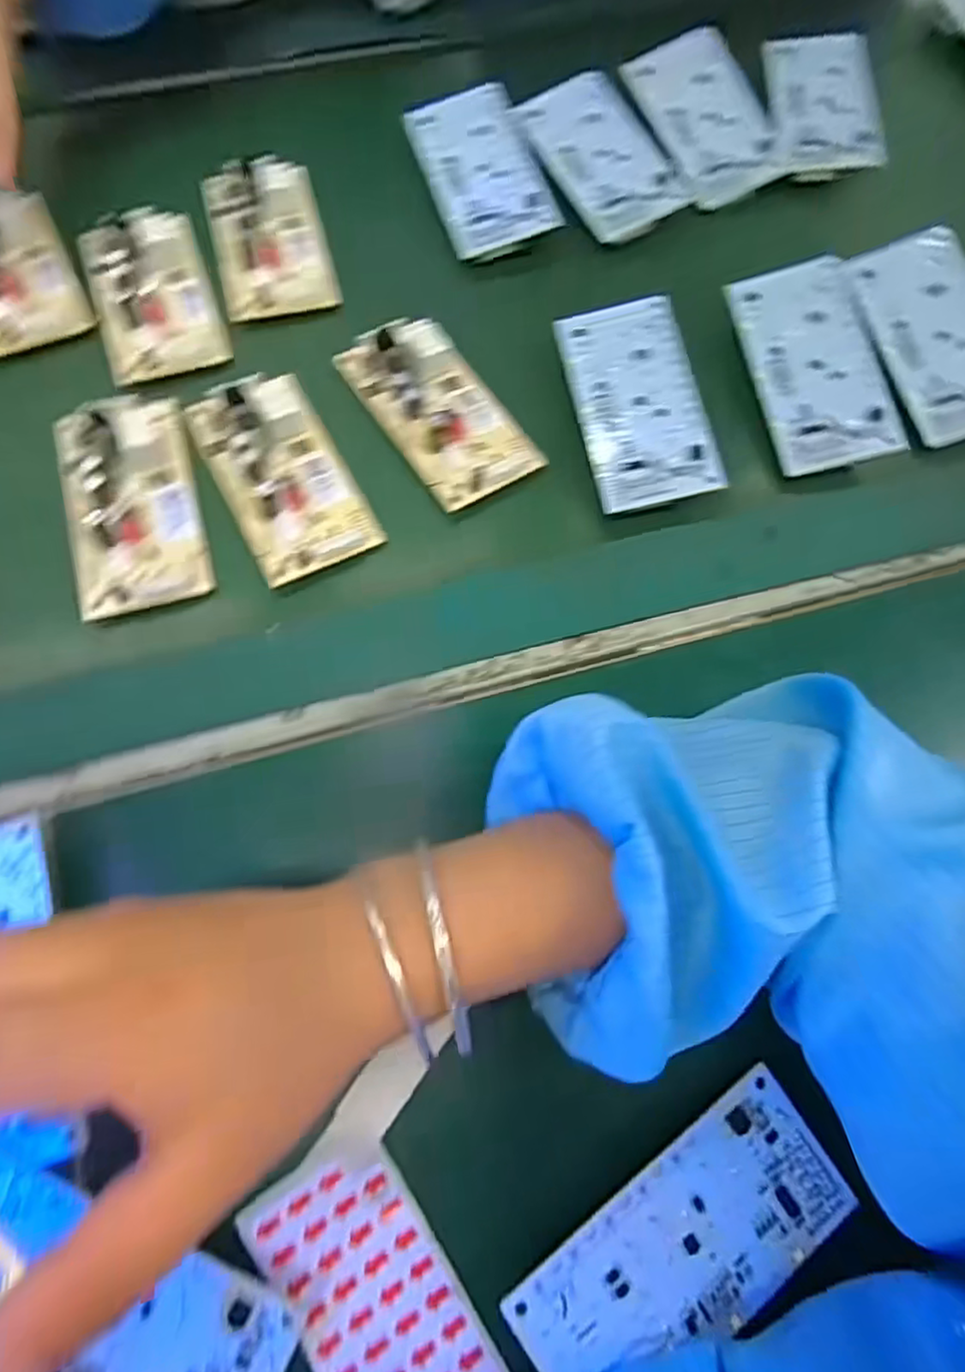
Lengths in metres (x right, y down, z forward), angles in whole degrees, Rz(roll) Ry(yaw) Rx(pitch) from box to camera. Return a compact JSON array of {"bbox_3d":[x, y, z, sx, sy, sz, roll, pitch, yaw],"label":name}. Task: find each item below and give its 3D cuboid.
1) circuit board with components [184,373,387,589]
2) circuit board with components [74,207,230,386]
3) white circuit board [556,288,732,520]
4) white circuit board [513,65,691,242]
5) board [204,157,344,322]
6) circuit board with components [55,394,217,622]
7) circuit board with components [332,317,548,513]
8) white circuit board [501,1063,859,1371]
[{"bbox_3d":[-0.097,-0.106,0.325,0.058,0.015,0.108,-27,72,-10],"label":"circuit board with components"},{"bbox_3d":[-0.179,-0.215,0.365,0.060,0.015,0.109,-19,71,-8],"label":"circuit board with components"},{"bbox_3d":[0.077,-0.140,0.334,0.059,0.006,0.110,-12,75,5],"label":"white circuit board"},{"bbox_3d":[0.070,-0.311,0.395,0.064,0.011,0.115,-23,71,-9],"label":"white circuit board"},{"bbox_3d":[-0.121,-0.256,0.382,0.061,0.014,0.106,-15,70,-6],"label":"board"},{"bbox_3d":[-0.167,-0.089,0.320,0.058,0.018,0.112,-16,70,-6],"label":"circuit board with components"},{"bbox_3d":[-0.022,-0.142,0.344,0.056,0.011,0.110,-32,77,-11],"label":"circuit board with components"},{"bbox_3d":[0.068,0.184,0.222,0.113,0.004,0.052,-32,82,-15],"label":"white circuit board"}]

